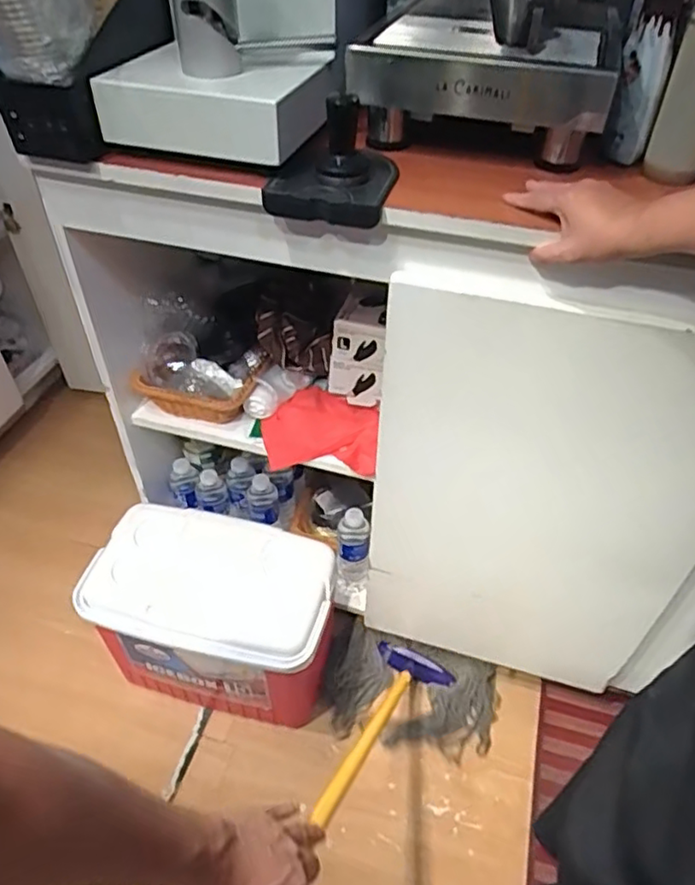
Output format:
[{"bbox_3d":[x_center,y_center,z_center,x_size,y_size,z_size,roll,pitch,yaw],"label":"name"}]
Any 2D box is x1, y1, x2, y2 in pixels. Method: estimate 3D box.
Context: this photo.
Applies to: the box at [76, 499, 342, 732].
[{"bbox_3d":[-0.227,0.316,1.128,0.397,0.313,0.230,10,45,9],"label":"box"}]

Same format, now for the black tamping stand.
[{"bbox_3d":[-0.011,-0.297,0.662,0.127,0.098,0.103,16,46,14],"label":"black tamping stand"}]

